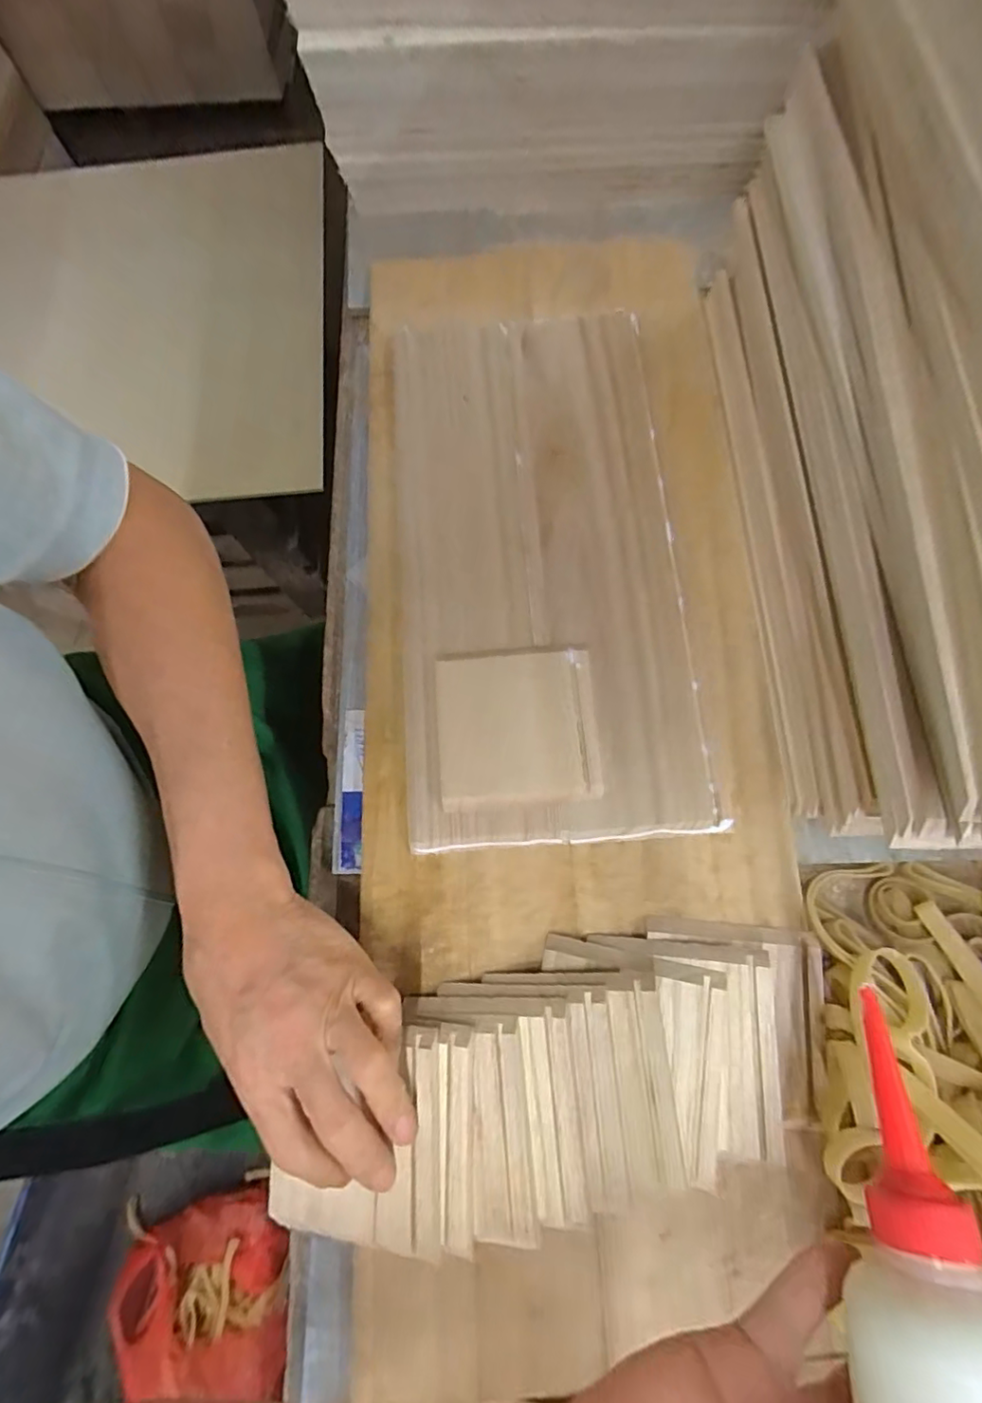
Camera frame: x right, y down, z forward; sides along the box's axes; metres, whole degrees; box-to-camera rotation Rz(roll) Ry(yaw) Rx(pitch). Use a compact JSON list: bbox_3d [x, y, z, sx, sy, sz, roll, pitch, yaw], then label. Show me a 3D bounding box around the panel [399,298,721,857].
[{"bbox_3d":[0.035,-0.097,0.375,0.180,0.020,0.369,-4,75,0],"label":"panel"}]

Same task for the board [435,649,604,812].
[{"bbox_3d":[0.016,0.017,0.341,0.094,0.015,0.092,-5,75,2],"label":"board"}]

